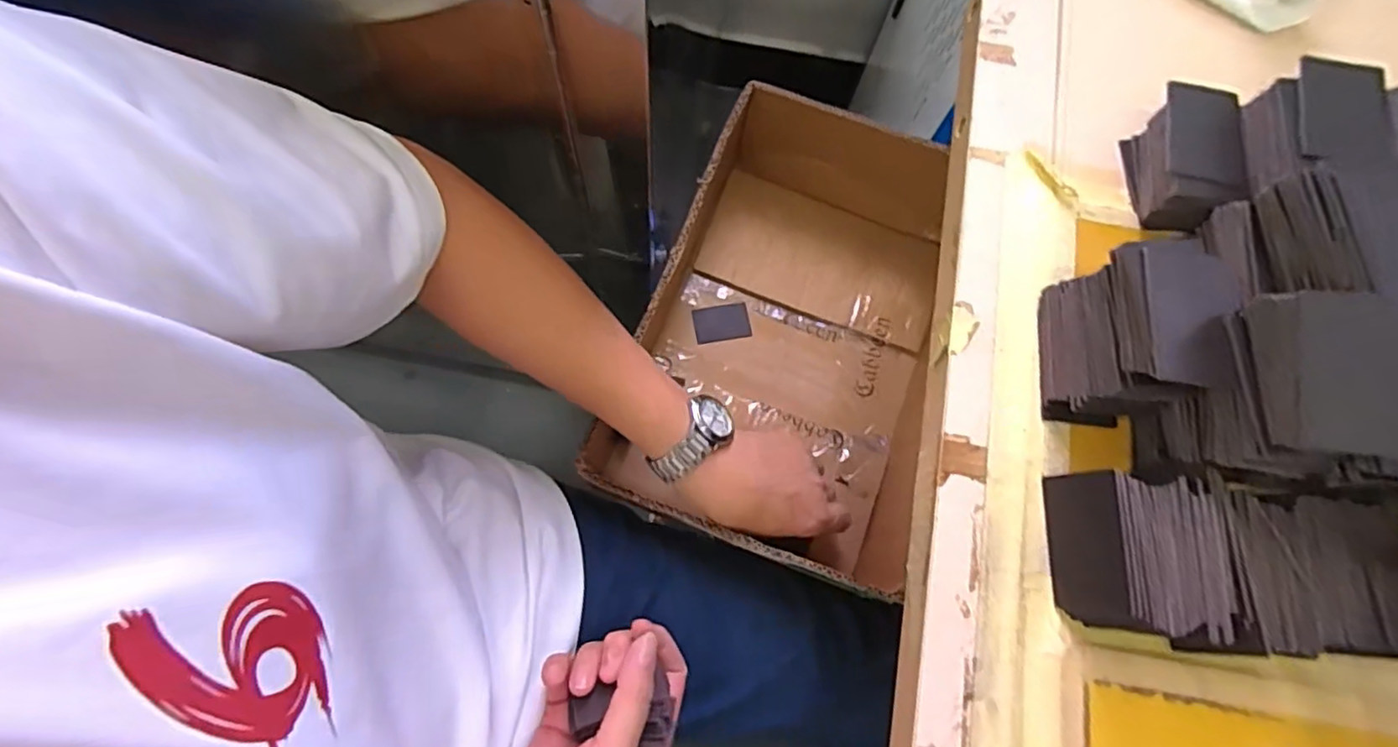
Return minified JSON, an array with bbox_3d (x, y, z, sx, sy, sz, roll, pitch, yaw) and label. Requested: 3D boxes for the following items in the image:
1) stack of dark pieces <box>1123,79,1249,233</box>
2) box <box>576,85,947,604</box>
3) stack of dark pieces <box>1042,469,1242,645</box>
[{"bbox_3d":[0.240,-0.103,0.314,0.037,0.034,0.072,10,74,-1],"label":"stack of dark pieces"},{"bbox_3d":[0.084,-0.044,0.565,0.235,0.137,0.352,12,73,4],"label":"box"},{"bbox_3d":[0.178,0.074,0.259,0.056,0.034,0.059,6,74,-2],"label":"stack of dark pieces"}]

